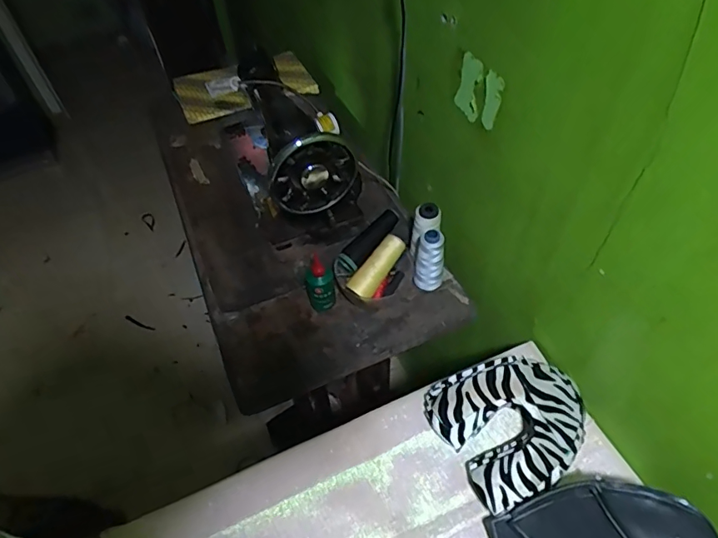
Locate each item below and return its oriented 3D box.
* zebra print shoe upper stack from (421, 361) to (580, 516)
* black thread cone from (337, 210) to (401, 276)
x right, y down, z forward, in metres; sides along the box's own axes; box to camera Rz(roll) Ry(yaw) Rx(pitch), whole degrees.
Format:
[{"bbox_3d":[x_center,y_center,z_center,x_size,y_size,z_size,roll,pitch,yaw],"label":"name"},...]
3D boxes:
[{"bbox_3d":[0.189,0.190,0.609,0.175,0.075,0.164,-26,54,-17],"label":"zebra print shoe upper stack"},{"bbox_3d":[0.017,-0.046,0.759,0.033,0.036,0.118,38,79,28],"label":"black thread cone"}]

